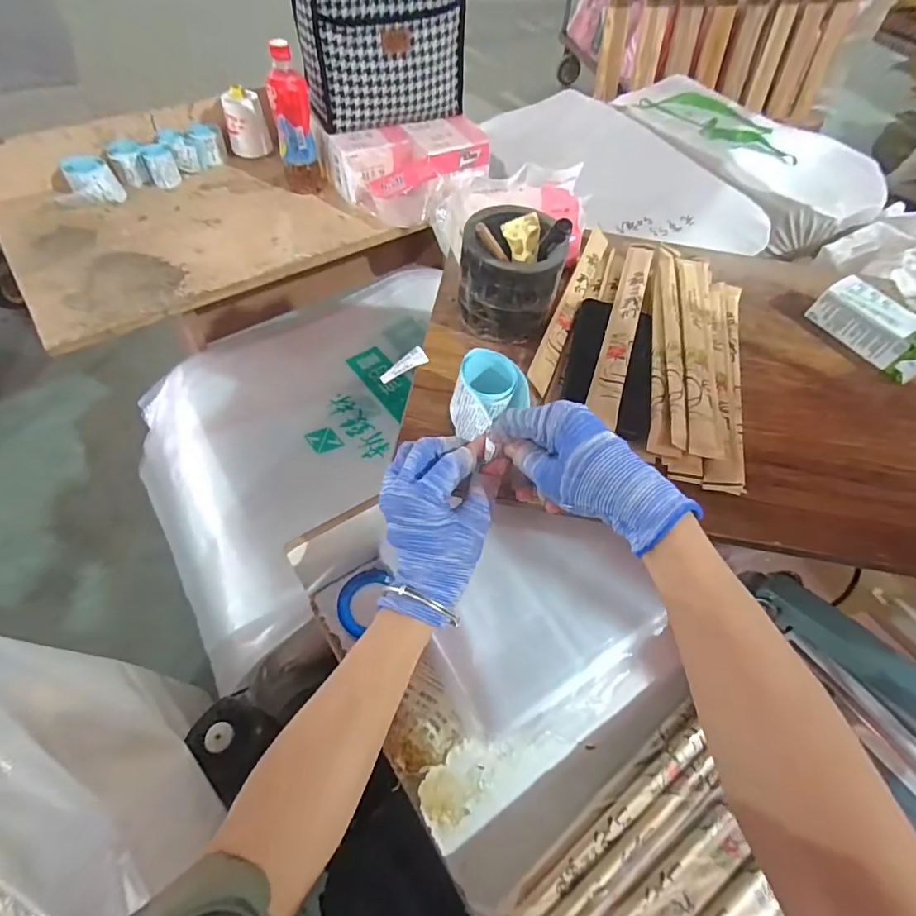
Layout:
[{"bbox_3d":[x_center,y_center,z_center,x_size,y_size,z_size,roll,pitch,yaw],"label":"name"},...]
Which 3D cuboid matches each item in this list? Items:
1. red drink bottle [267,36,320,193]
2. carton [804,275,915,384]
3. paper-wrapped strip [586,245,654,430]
[{"bbox_3d":[-0.281,-0.572,0.844,0.068,0.199,0.069,-13,59,-12],"label":"red drink bottle"},{"bbox_3d":[0.446,-0.139,0.522,0.063,0.038,0.124,-28,63,-20],"label":"carton"},{"bbox_3d":[0.168,-0.139,0.499,0.030,0.011,0.272,18,58,8],"label":"paper-wrapped strip"}]

